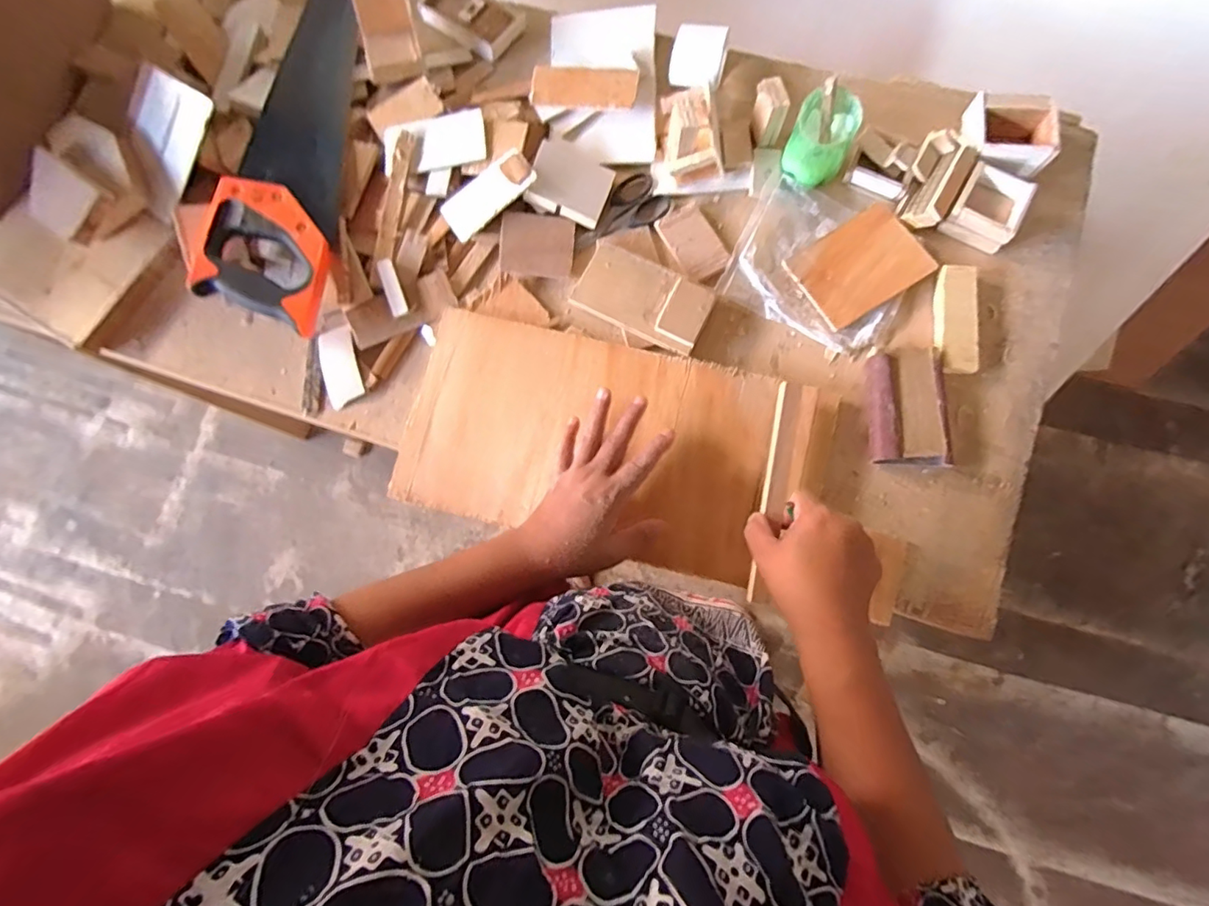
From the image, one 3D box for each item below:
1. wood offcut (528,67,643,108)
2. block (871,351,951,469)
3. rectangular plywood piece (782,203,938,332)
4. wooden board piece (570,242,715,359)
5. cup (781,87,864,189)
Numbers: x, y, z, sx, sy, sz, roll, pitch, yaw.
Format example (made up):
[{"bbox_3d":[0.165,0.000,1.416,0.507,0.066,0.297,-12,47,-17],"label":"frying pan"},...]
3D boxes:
[{"bbox_3d":[-0.021,-0.377,0.563,0.109,0.018,0.039,6,78,3],"label":"wood offcut"},{"bbox_3d":[0.274,-0.041,0.494,0.067,0.024,0.102,0,79,5],"label":"block"},{"bbox_3d":[0.243,-0.179,0.521,0.111,0.004,0.085,-33,81,3],"label":"rectangular plywood piece"},{"bbox_3d":[0.037,-0.147,0.517,0.124,0.010,0.069,28,87,11],"label":"wooden board piece"},{"bbox_3d":[0.205,-0.296,0.512,0.056,0.061,0.057,-1,78,4],"label":"cup"}]

